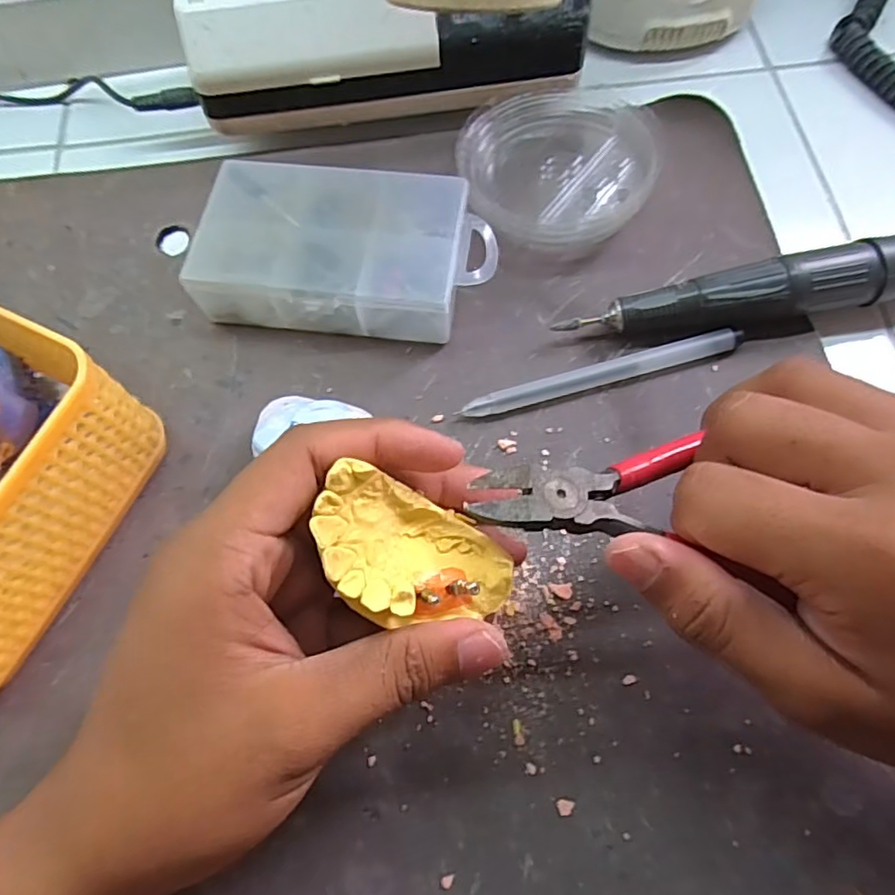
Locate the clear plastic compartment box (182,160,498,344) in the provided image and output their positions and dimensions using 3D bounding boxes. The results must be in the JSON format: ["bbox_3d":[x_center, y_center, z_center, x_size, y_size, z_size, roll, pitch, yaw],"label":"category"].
[{"bbox_3d":[-0.045,-0.090,0.279,0.127,0.033,0.076,3,69,3],"label":"clear plastic compartment box"}]

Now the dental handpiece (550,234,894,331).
[{"bbox_3d":[0.145,-0.067,0.265,0.185,0.030,0.023,-10,69,-2],"label":"dental handpiece"}]

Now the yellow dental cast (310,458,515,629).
[{"bbox_3d":[-0.012,0.033,0.175,0.061,0.023,0.037,30,61,-27],"label":"yellow dental cast"}]

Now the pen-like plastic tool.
[{"bbox_3d":[0.067,-0.032,0.264,0.124,0.010,0.010,-15,69,-4],"label":"pen-like plastic tool"}]

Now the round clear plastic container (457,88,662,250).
[{"bbox_3d":[0.056,-0.137,0.296,0.090,0.028,0.075,-20,69,-6],"label":"round clear plastic container"}]

